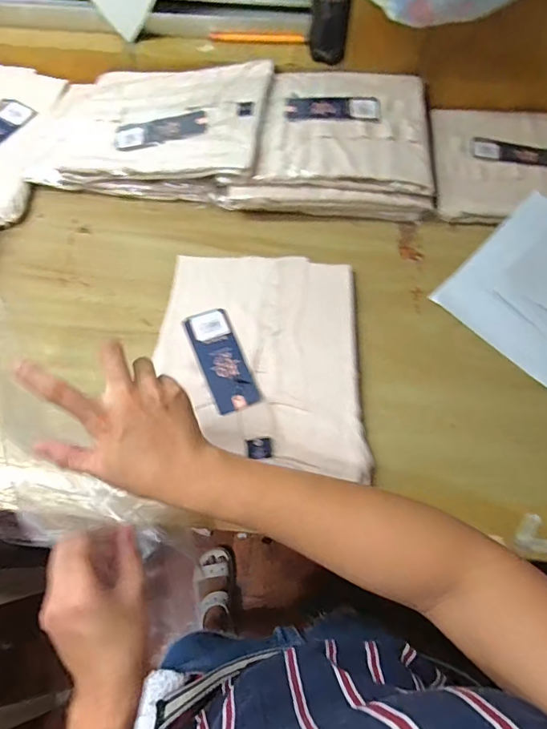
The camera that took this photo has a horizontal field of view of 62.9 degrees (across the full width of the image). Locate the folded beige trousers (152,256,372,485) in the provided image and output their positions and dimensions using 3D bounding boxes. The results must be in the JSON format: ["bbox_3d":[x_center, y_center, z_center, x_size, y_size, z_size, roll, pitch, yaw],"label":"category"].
[{"bbox_3d":[-0.013,-0.010,0.478,0.206,0.026,0.249,0,64,-1],"label":"folded beige trousers"}]

